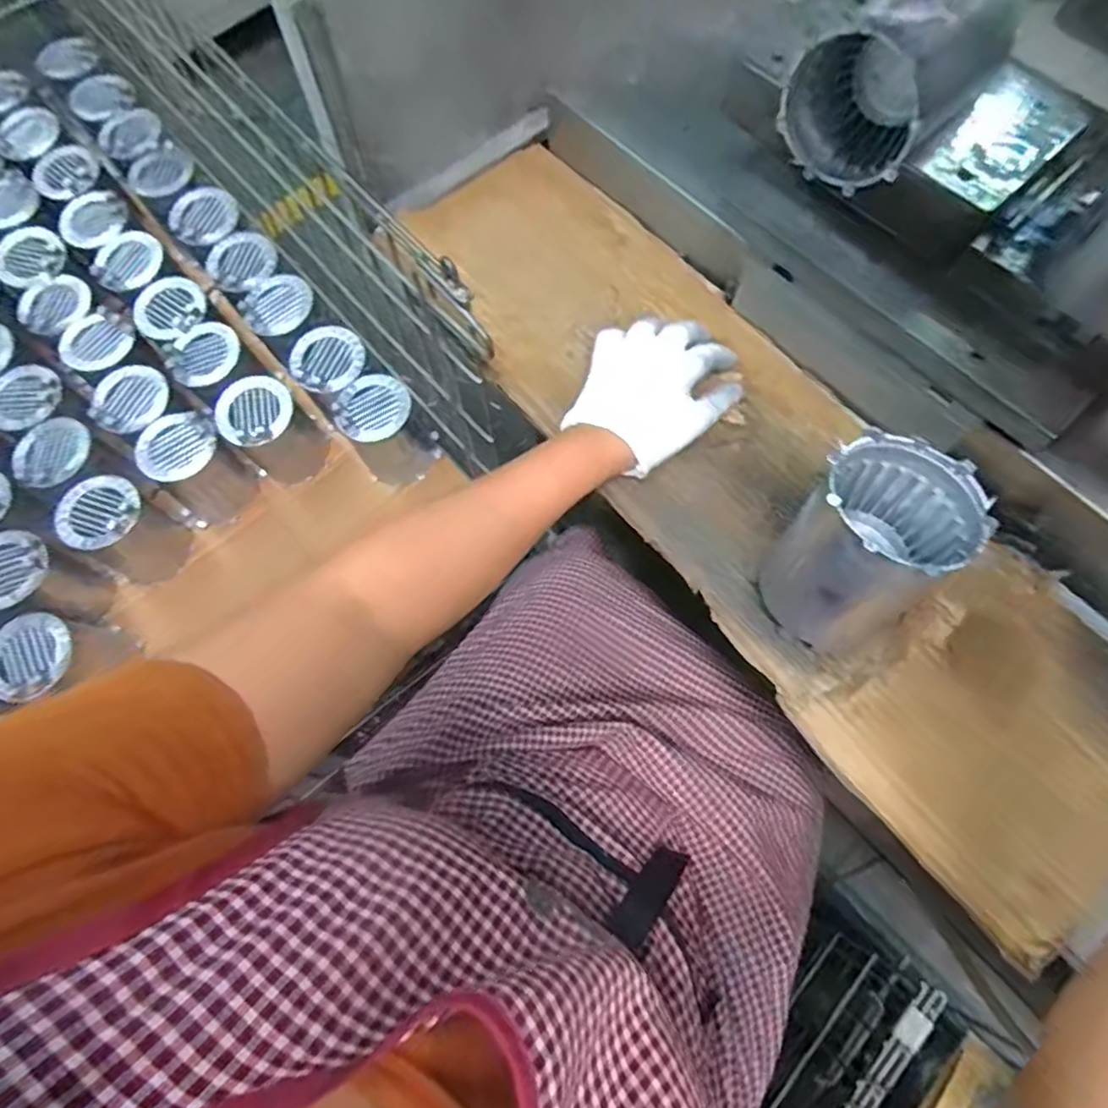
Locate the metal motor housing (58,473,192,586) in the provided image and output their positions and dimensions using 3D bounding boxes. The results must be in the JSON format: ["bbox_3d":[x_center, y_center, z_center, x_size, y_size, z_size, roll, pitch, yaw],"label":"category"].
[{"bbox_3d":[-0.497,-0.024,0.736,0.084,0.134,0.089,0,71,1],"label":"metal motor housing"}]

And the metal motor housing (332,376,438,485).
[{"bbox_3d":[-0.203,-0.143,0.781,0.086,0.141,0.092,-36,74,-10],"label":"metal motor housing"}]

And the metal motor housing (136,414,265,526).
[{"bbox_3d":[-0.430,-0.102,0.764,0.094,0.112,0.087,-43,76,-12],"label":"metal motor housing"}]

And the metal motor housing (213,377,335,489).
[{"bbox_3d":[-0.343,-0.149,0.781,0.085,0.124,0.089,0,71,1],"label":"metal motor housing"}]

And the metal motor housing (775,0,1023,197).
[{"bbox_3d":[0.221,-0.310,0.420,0.094,0.113,0.091,-42,76,-12],"label":"metal motor housing"}]

